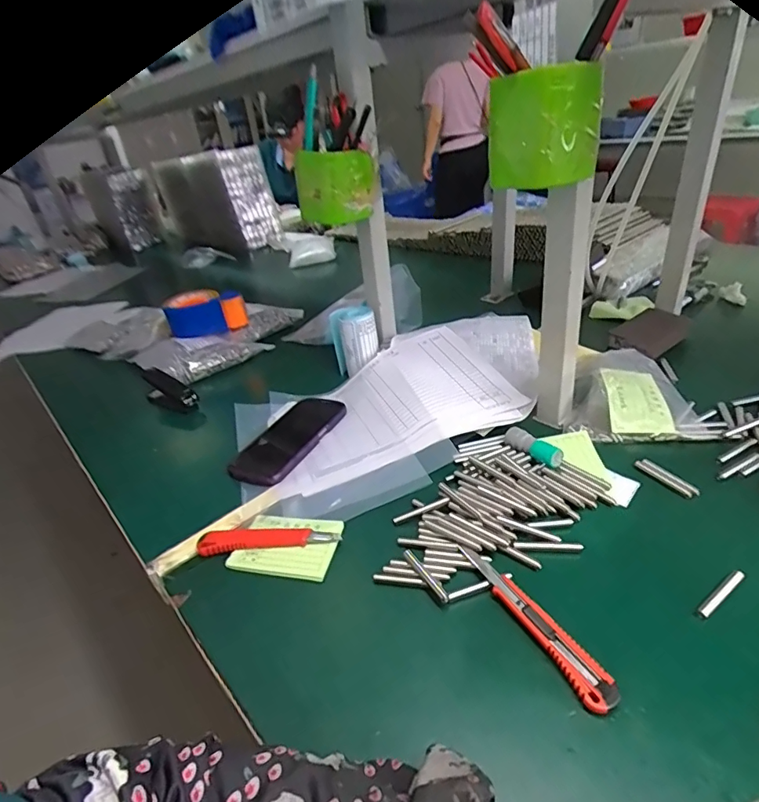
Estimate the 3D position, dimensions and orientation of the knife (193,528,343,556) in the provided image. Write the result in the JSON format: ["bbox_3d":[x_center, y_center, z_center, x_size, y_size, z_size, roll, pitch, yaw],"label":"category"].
[{"bbox_3d":[-0.107,0.133,0.472,0.135,0.010,0.026,-5,31,3],"label":"knife"}]

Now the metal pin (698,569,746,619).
[{"bbox_3d":[0.264,0.147,0.373,0.058,0.004,0.009,-24,35,-26],"label":"metal pin"}]

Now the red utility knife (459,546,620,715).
[{"bbox_3d":[0.116,0.165,0.370,0.024,0.012,0.149,-19,33,-19],"label":"red utility knife"}]

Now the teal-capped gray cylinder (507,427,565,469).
[{"bbox_3d":[0.167,0.052,0.527,0.020,0.022,0.066,-31,38,-34],"label":"teal-capped gray cylinder"}]

